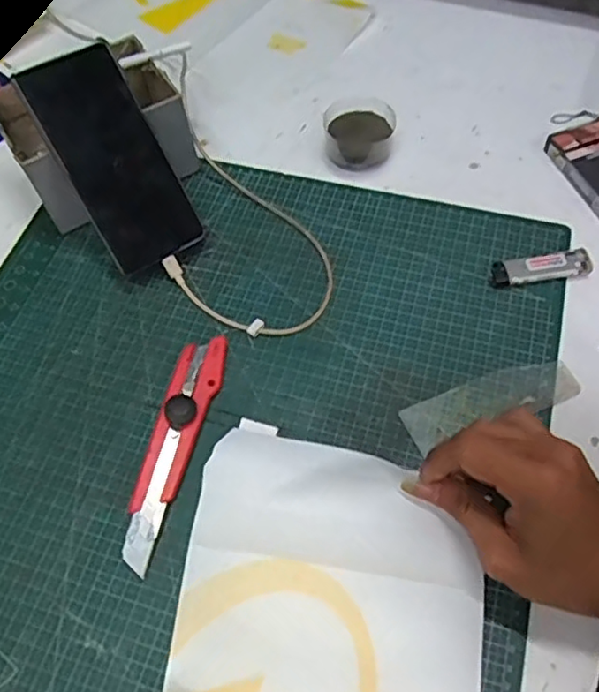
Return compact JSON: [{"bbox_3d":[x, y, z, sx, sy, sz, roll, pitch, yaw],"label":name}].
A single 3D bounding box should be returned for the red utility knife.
[{"bbox_3d":[-0.088,0.064,0.414,0.030,0.020,0.164,13,62,11],"label":"red utility knife"}]

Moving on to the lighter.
[{"bbox_3d":[0.187,-0.060,0.471,0.078,0.010,0.022,-8,60,0],"label":"lighter"}]

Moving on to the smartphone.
[{"bbox_3d":[-0.140,-0.143,0.468,0.076,0.008,0.162,-29,103,-7],"label":"smartphone"}]

